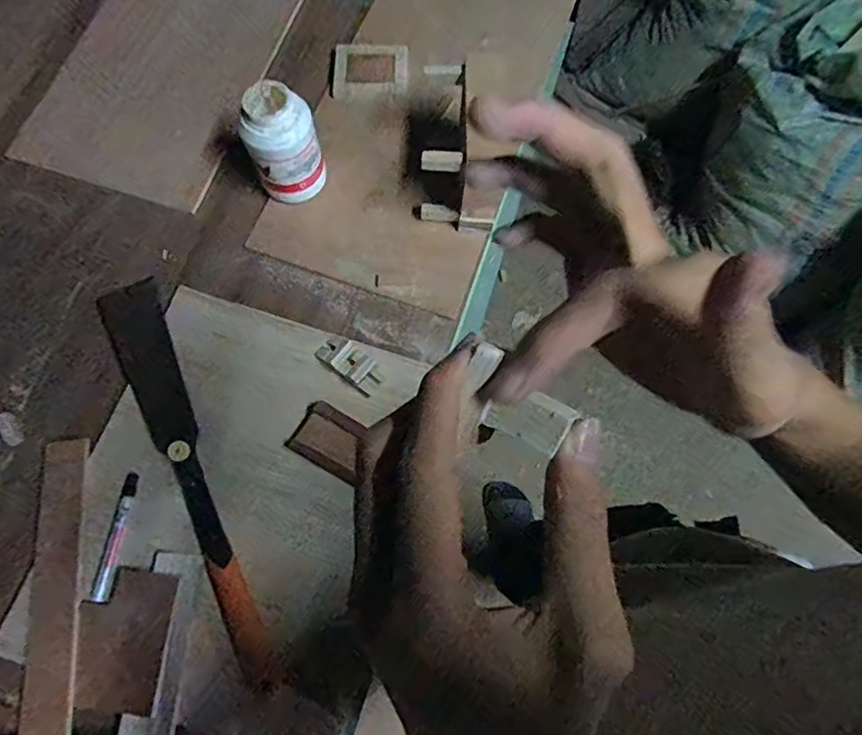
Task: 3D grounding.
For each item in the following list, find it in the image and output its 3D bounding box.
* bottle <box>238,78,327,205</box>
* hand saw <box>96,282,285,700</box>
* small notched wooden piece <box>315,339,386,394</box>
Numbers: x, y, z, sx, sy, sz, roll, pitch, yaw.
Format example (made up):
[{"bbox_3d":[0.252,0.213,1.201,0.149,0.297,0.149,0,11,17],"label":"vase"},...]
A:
[{"bbox_3d":[-0.199,-0.304,0.779,0.103,0.165,0.090,-15,73,-5],"label":"bottle"},{"bbox_3d":[-0.314,0.124,0.703,0.072,0.021,0.556,-24,74,-8],"label":"hand saw"},{"bbox_3d":[-0.105,-0.006,0.752,0.093,0.012,0.044,36,75,10],"label":"small notched wooden piece"}]

